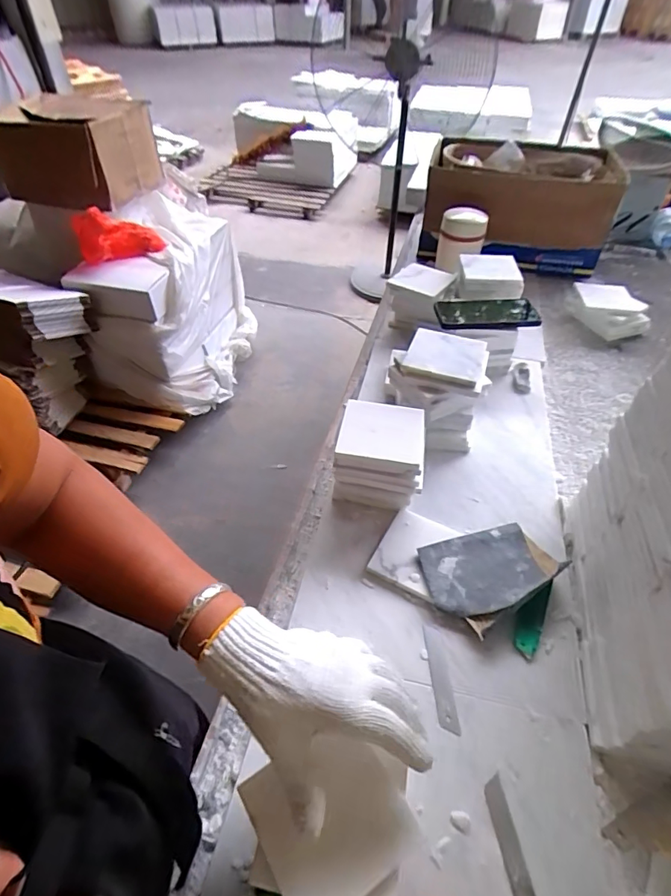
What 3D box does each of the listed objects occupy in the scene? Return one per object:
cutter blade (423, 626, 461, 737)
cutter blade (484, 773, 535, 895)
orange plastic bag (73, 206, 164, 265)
[{"bbox_3d":[0.107,0.231,0.483,0.021,0.004,0.100,-1,45,-2],"label":"cutter blade"},{"bbox_3d":[0.142,0.325,0.384,0.017,0.004,0.099,-5,45,-6],"label":"cutter blade"},{"bbox_3d":[-0.732,-0.719,1.615,0.255,0.141,0.122,-22,51,-20],"label":"orange plastic bag"}]

